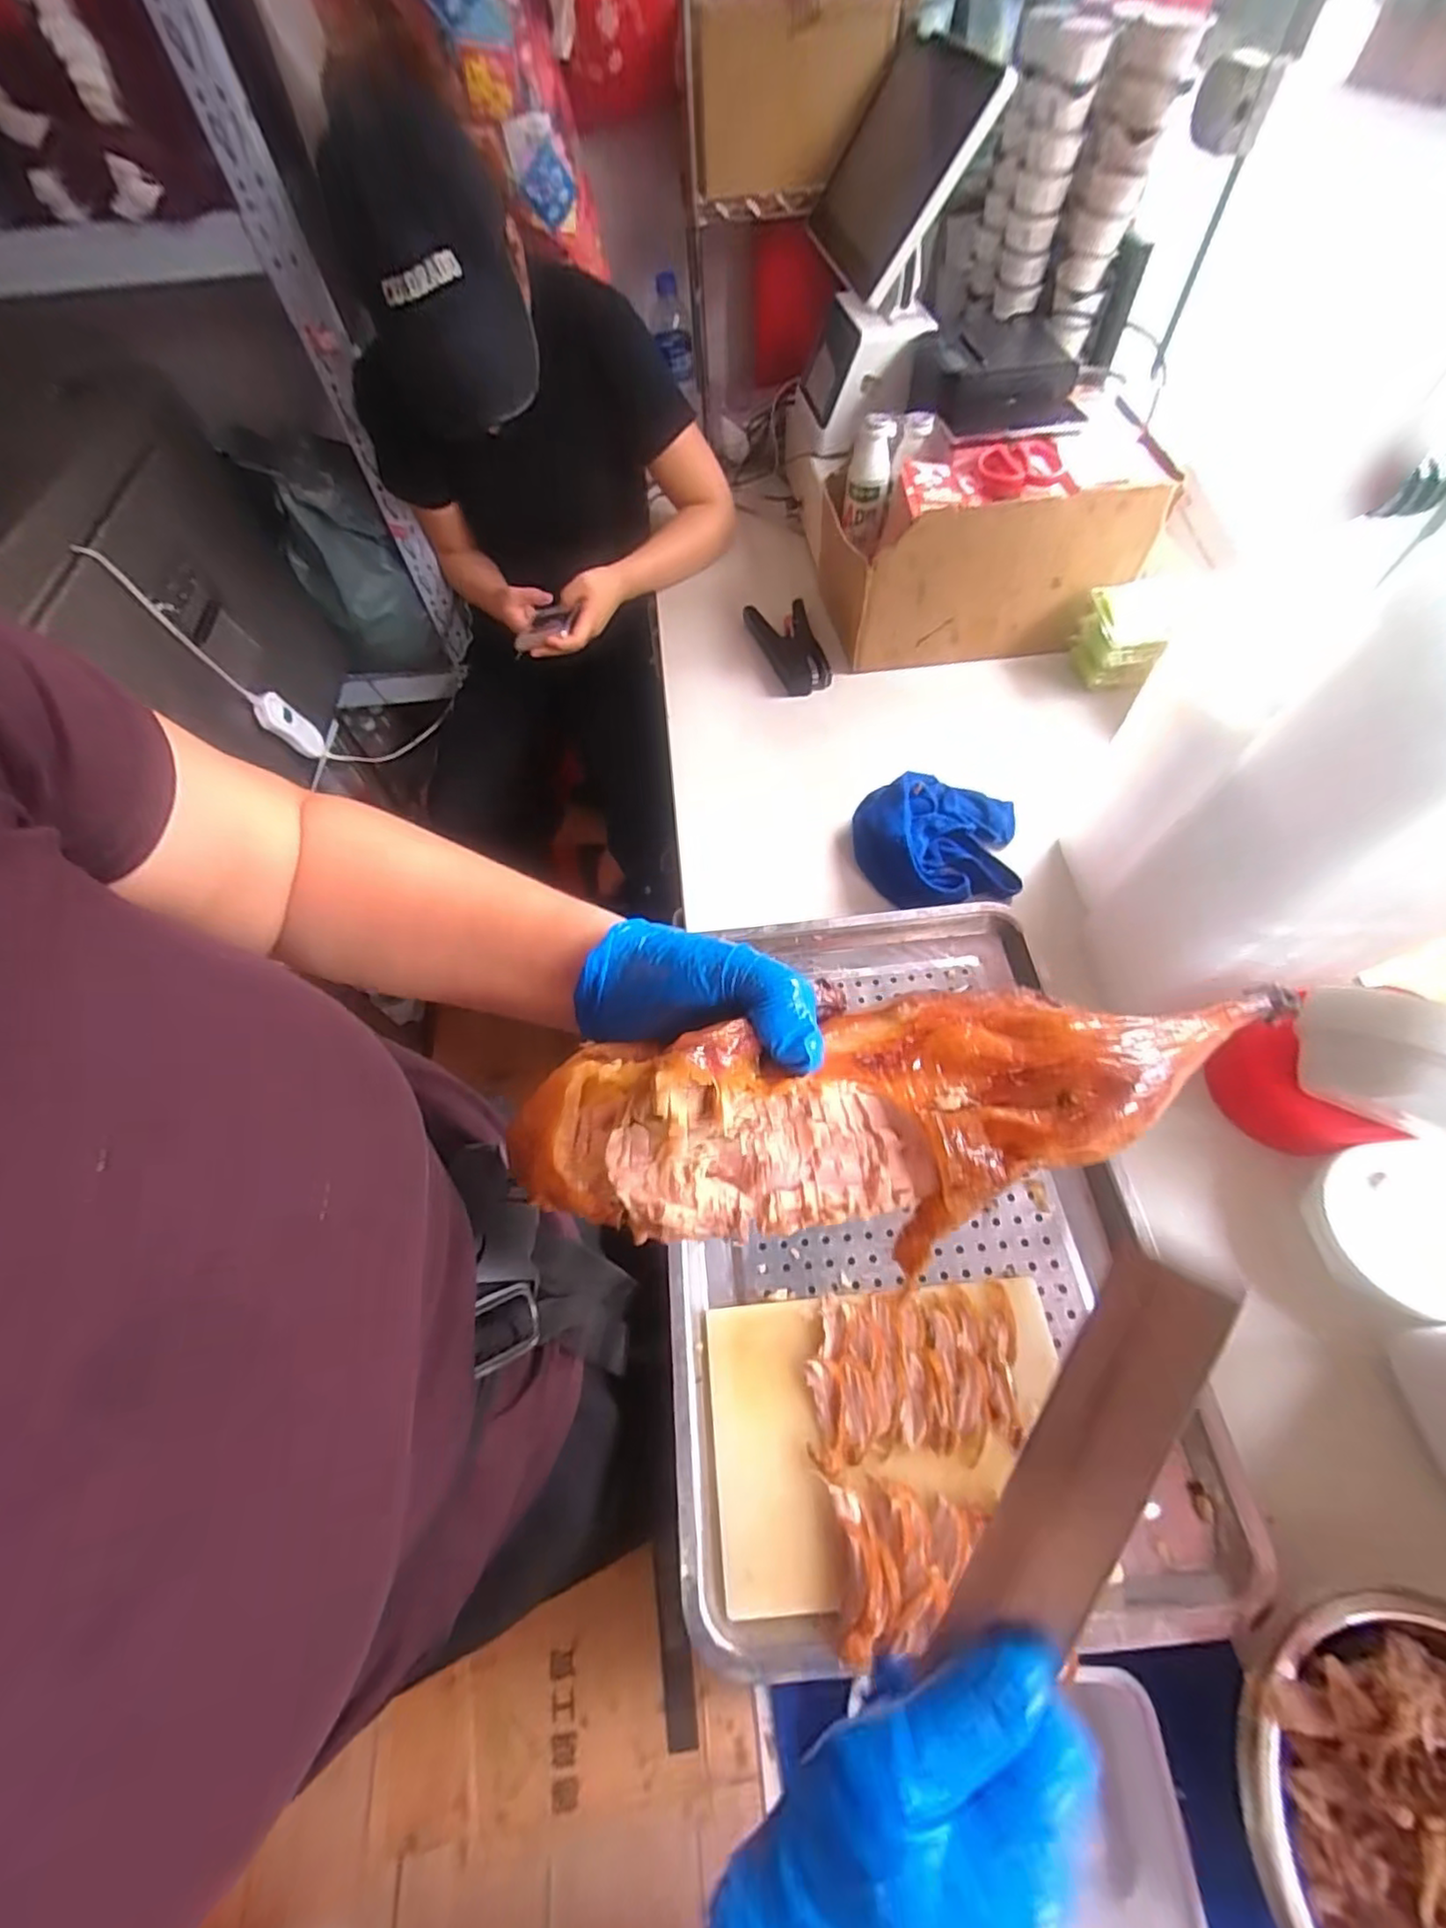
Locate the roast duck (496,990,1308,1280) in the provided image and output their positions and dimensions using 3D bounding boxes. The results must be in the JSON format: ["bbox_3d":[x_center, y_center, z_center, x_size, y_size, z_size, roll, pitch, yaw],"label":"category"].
[{"bbox_3d":[0.062,0.057,0.241,0.273,0.070,0.080,-8,60,-2],"label":"roast duck"}]

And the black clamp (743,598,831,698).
[{"bbox_3d":[0.087,-0.430,0.859,0.073,0.037,0.188,-21,61,-8],"label":"black clamp"}]

